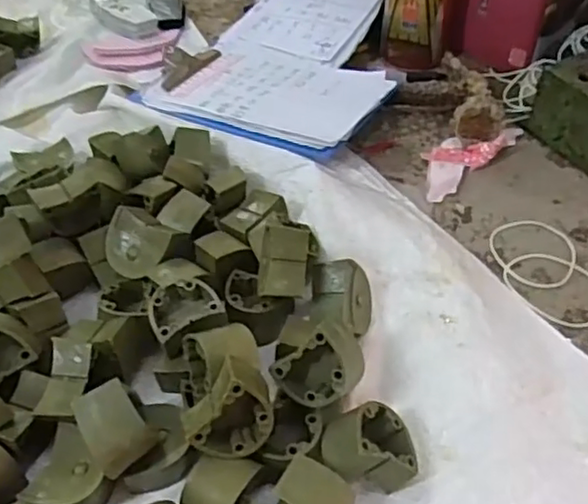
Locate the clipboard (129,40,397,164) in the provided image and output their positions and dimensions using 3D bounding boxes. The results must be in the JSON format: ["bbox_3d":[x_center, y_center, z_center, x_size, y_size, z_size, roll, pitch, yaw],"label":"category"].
[{"bbox_3d":[-0.032,-0.157,0.621,0.229,0.021,0.154,21,51,19],"label":"clipboard"}]

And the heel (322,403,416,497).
[{"bbox_3d":[0.044,0.113,0.378,0.046,0.030,0.039,24,38,-31],"label":"heel"}]

